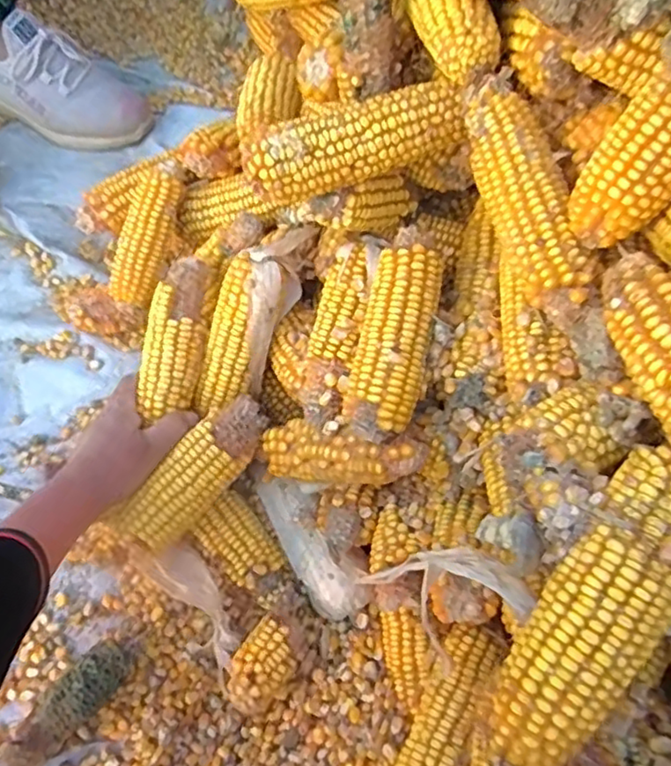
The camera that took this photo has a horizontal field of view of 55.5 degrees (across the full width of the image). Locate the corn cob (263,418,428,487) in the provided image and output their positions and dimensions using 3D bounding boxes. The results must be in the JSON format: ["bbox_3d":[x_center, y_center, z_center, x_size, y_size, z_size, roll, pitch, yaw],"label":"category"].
[{"bbox_3d":[0.006,0.056,0.482,0.141,0.051,0.043,0,62,37],"label":"corn cob"}]

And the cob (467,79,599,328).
[{"bbox_3d":[0.108,-0.105,0.364,0.035,0.033,0.148,-14,67,-7],"label":"cob"}]

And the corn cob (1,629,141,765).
[{"bbox_3d":[-0.195,0.237,0.474,0.035,0.045,0.109,39,72,15],"label":"corn cob"}]

